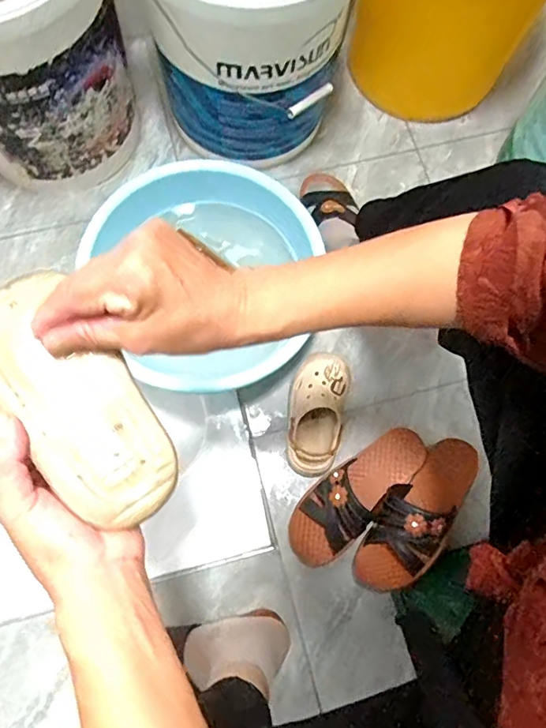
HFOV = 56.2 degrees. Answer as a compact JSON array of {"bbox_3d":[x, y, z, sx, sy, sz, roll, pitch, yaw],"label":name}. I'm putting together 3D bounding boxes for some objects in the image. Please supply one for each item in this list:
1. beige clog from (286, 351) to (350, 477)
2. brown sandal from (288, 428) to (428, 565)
[{"bbox_3d":[0.063,0.069,0.729,0.080,0.072,0.167,12,77,-1],"label":"beige clog"},{"bbox_3d":[0.109,0.178,0.704,0.219,0.062,0.086,-44,84,-12],"label":"brown sandal"}]

